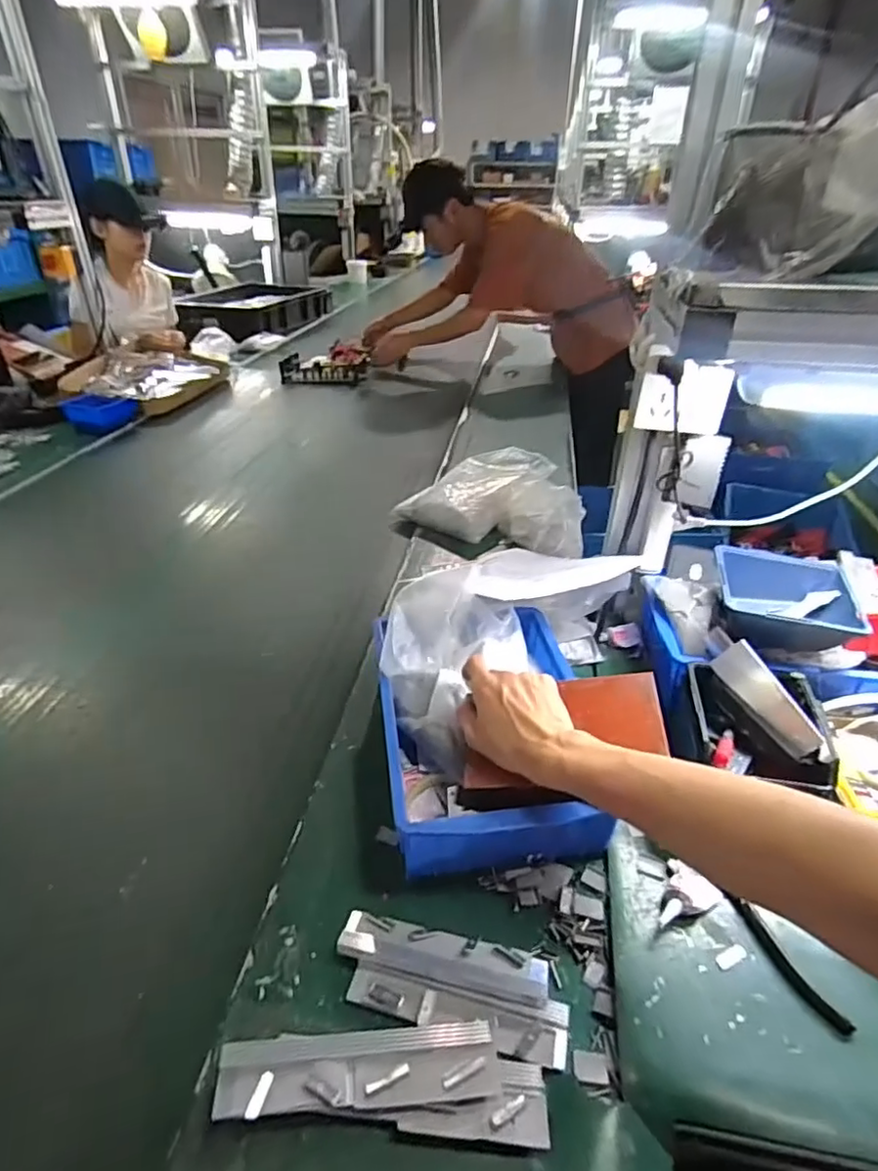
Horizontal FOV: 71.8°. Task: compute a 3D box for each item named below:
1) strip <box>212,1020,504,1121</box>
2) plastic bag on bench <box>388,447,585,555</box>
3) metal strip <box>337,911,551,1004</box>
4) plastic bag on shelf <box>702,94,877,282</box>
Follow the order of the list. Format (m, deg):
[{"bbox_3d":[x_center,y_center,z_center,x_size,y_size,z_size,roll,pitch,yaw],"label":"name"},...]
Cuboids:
[{"bbox_3d":[-0.053,0.320,0.404,0.181,0.015,0.046,-2,33,-6],"label":"strip"},{"bbox_3d":[0.116,-0.176,1.107,0.328,0.099,0.248,14,34,18],"label":"plastic bag on bench"},{"bbox_3d":[0.004,0.290,0.475,0.161,0.016,0.033,7,33,9],"label":"metal strip"},{"bbox_3d":[0.288,-0.293,0.460,0.148,0.101,0.046,14,35,19],"label":"plastic bag on shelf"}]

